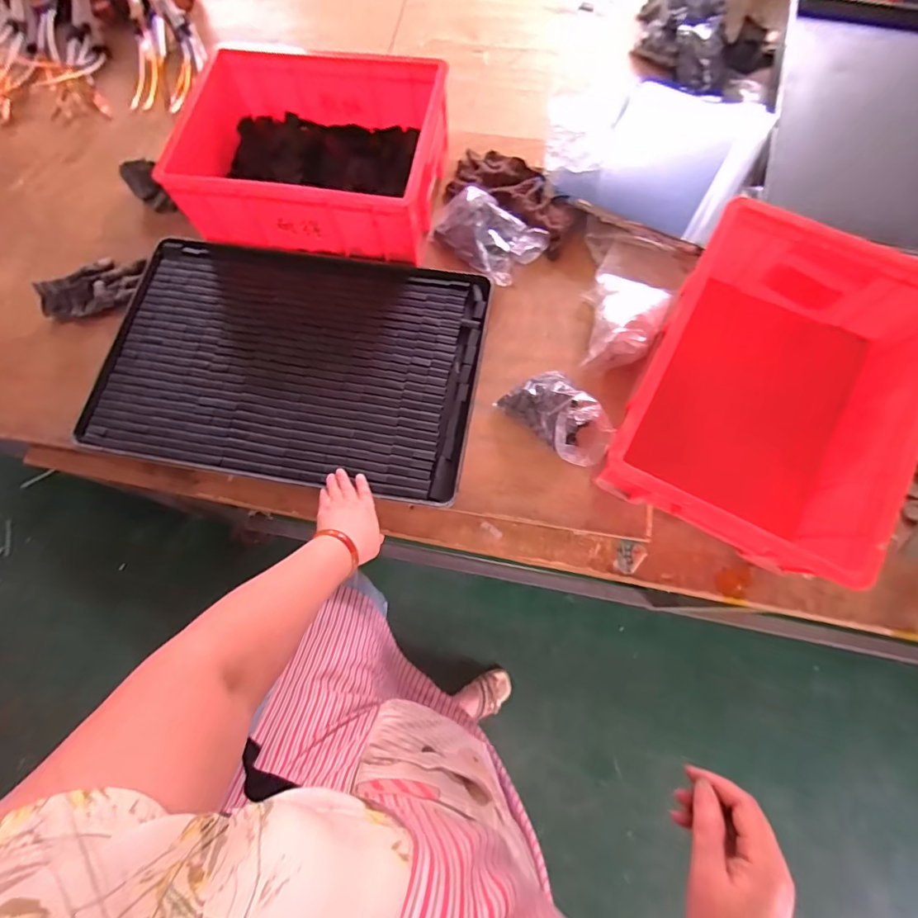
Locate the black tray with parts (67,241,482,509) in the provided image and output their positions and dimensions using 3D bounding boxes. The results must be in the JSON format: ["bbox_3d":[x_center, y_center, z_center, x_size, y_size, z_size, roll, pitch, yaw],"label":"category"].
[{"bbox_3d":[-0.255,-0.158,0.736,0.579,0.029,0.385,9,72,2],"label":"black tray with parts"}]

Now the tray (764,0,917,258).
[{"bbox_3d":[0.764,-0.598,0.821,0.378,0.054,0.595,13,76,16],"label":"tray"}]

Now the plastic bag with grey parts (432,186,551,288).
[{"bbox_3d":[0.046,-0.380,0.778,0.179,0.034,0.112,40,78,13],"label":"plastic bag with grey parts"}]

